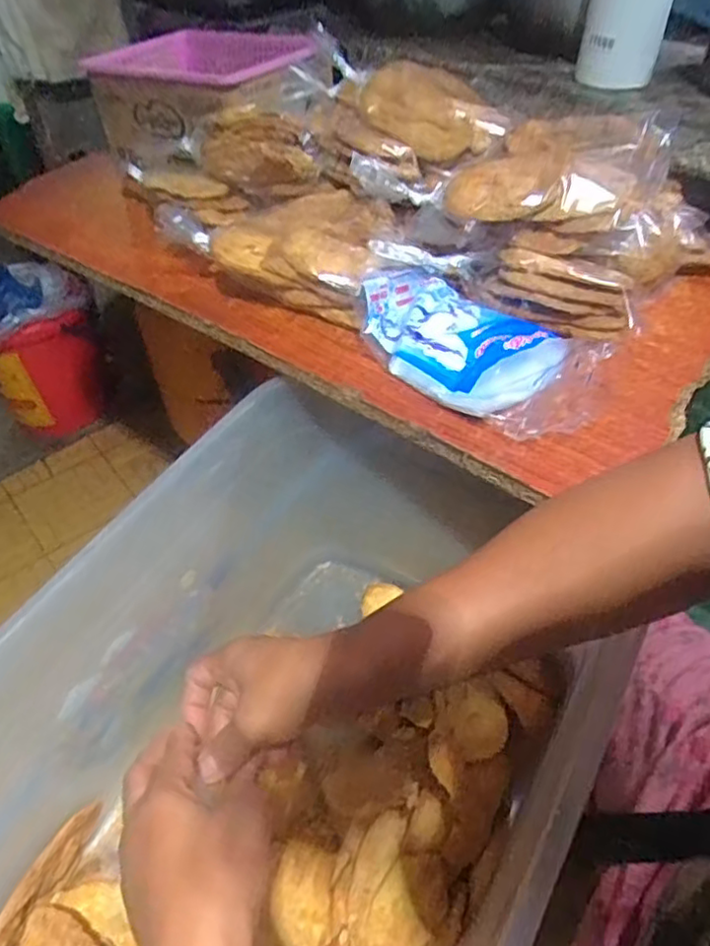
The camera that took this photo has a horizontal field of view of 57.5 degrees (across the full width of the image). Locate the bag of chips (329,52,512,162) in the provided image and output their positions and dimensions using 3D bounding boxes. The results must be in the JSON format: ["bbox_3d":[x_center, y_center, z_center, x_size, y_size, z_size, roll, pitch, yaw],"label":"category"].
[{"bbox_3d":[0.042,-0.345,0.600,0.068,0.056,0.219,-32,52,-25],"label":"bag of chips"}]

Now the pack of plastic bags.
[{"bbox_3d":[0.079,-0.098,0.475,0.100,0.039,0.169,-32,52,-25],"label":"pack of plastic bags"}]

